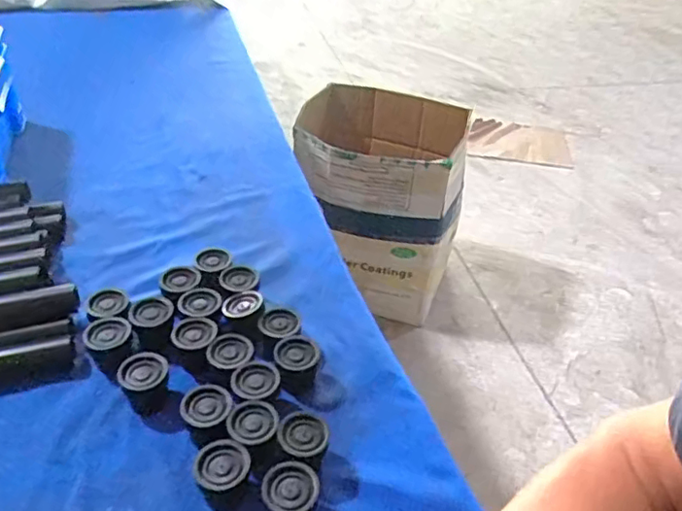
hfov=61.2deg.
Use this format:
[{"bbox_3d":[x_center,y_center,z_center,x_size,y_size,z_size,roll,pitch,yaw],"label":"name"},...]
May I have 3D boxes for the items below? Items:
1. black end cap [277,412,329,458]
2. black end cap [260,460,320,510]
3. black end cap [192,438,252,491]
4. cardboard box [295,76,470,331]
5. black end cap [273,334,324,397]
[{"bbox_3d":[-0.027,0.132,0.404,0.034,0.033,0.033,4,40,-3],"label":"black end cap"},{"bbox_3d":[-0.033,0.157,0.375,0.035,0.029,0.033,4,40,-3],"label":"black end cap"},{"bbox_3d":[-0.079,0.145,0.383,0.035,0.029,0.033,4,40,-3],"label":"black end cap"},{"bbox_3d":[0.084,-0.126,1.445,0.374,0.486,0.308,4,38,1],"label":"cardboard box"},{"bbox_3d":[-0.035,0.085,0.458,0.033,0.033,0.039,14,41,10],"label":"black end cap"}]

